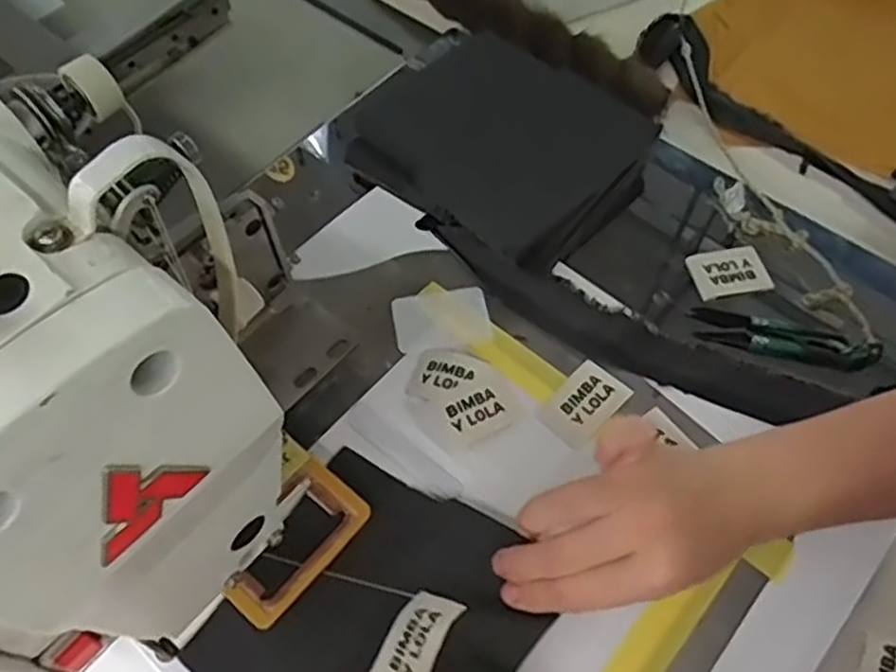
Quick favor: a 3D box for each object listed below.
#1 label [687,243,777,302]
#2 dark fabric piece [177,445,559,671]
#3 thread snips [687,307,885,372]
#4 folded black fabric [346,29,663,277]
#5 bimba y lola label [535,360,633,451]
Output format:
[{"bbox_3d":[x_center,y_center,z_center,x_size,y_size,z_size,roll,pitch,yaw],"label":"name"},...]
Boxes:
[{"bbox_3d":[0.188,-0.042,0.499,0.048,0.008,0.035,-11,71,-1],"label":"label"},{"bbox_3d":[-0.036,0.138,0.371,0.144,0.040,0.140,-1,60,2],"label":"dark fabric piece"},{"bbox_3d":[0.212,0.001,0.471,0.110,0.008,0.029,11,60,7],"label":"thread snips"},{"bbox_3d":[0.041,-0.138,0.527,0.181,0.045,0.151,36,66,20],"label":"folded black fabric"},{"bbox_3d":[0.083,0.040,0.450,0.034,0.006,0.053,39,67,22],"label":"bimba y lola label"}]

